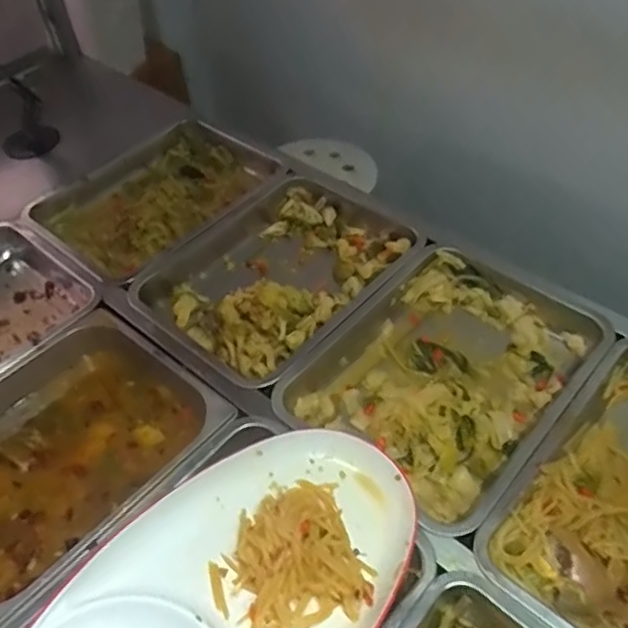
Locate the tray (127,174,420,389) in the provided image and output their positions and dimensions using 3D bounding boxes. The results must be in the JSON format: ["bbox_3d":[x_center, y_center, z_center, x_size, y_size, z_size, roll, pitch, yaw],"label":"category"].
[{"bbox_3d":[-0.041,-0.063,0.870,0.260,0.077,0.349,32,58,26],"label":"tray"}]

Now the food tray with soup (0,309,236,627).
[{"bbox_3d":[-0.282,0.155,0.700,0.253,0.075,0.312,32,58,26],"label":"food tray with soup"}]

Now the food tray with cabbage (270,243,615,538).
[{"bbox_3d":[0.161,0.063,0.747,0.262,0.057,0.346,33,59,27],"label":"food tray with cabbage"}]

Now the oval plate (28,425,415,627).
[{"bbox_3d":[-0.052,0.196,0.447,0.170,0.036,0.334,32,41,23],"label":"oval plate"}]

